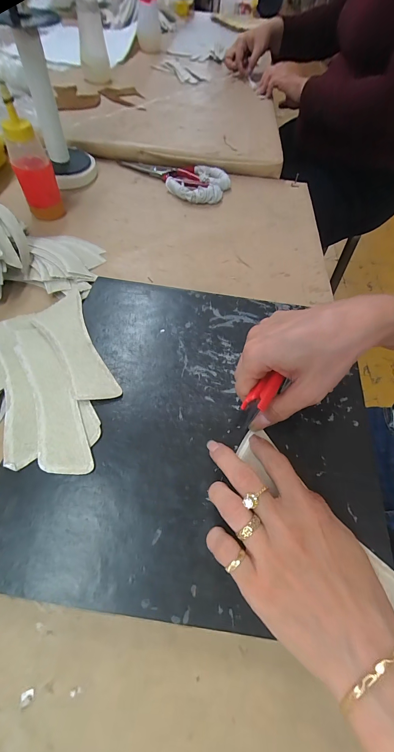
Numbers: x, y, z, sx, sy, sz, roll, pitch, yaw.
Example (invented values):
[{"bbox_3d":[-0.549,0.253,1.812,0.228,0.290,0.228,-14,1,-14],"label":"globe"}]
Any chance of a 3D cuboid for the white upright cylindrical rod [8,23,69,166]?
[{"bbox_3d":[-0.240,-0.431,0.445,0.033,0.146,0.030,-19,62,-16],"label":"white upright cylindrical rod"}]

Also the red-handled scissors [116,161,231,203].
[{"bbox_3d":[-0.037,-0.383,0.532,0.218,0.023,0.110,35,62,16],"label":"red-handled scissors"}]

